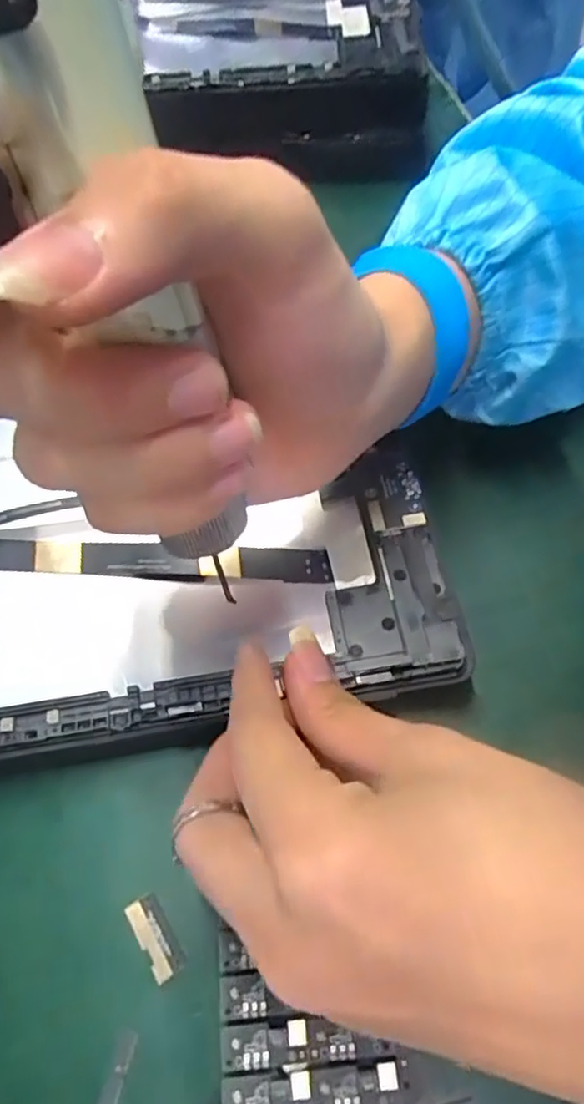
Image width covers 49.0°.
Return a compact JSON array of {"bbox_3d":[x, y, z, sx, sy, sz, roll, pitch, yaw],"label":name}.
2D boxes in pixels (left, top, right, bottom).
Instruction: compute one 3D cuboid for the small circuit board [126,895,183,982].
[{"bbox_3d":[-0.045,0.127,0.212,0.011,0.004,0.025,-29,67,-16],"label":"small circuit board"}]

